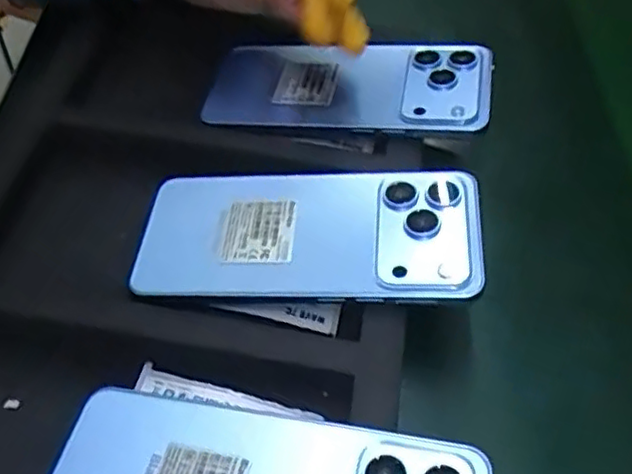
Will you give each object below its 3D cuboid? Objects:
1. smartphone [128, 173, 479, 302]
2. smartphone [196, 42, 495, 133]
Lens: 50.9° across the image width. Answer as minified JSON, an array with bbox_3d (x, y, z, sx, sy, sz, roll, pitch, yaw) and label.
[{"bbox_3d":[-0.004,-0.003,0.318,0.159,0.005,0.072,0,53,10],"label":"smartphone"},{"bbox_3d":[0.018,-0.087,0.382,0.158,0.007,0.069,3,55,12],"label":"smartphone"}]

